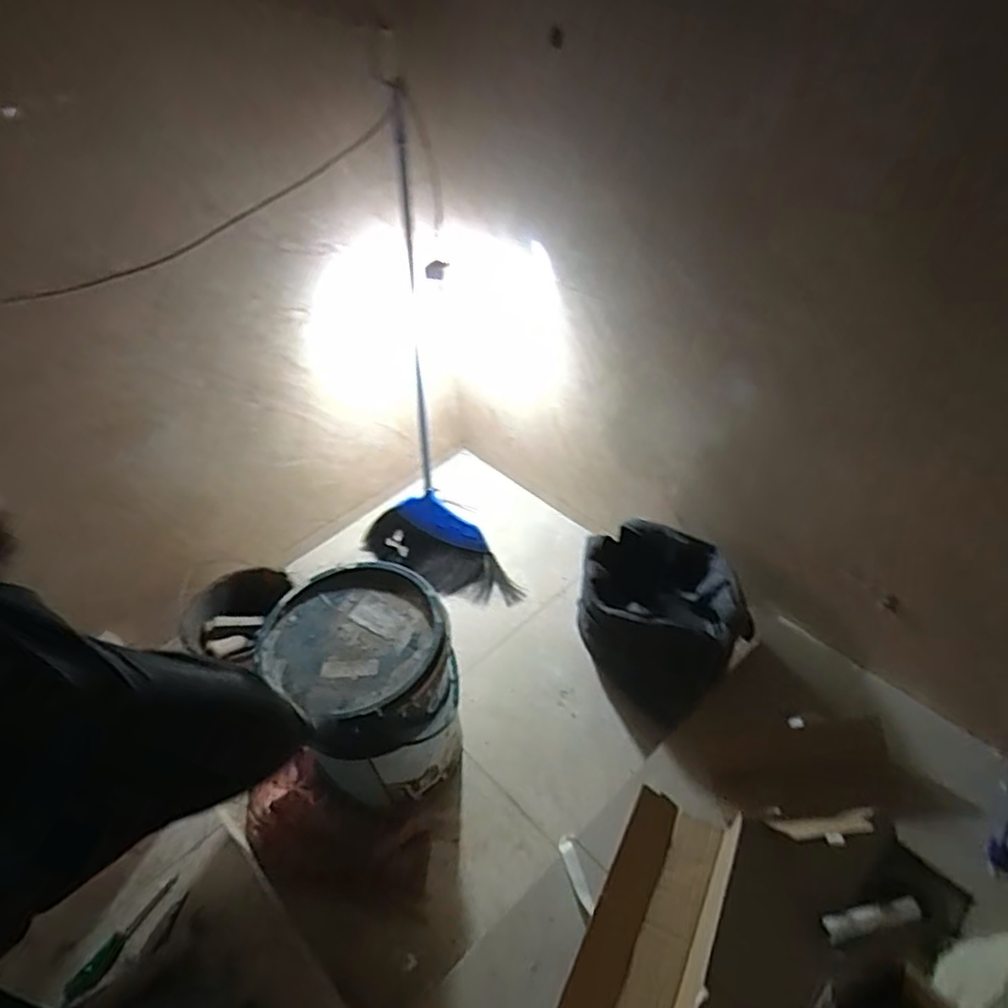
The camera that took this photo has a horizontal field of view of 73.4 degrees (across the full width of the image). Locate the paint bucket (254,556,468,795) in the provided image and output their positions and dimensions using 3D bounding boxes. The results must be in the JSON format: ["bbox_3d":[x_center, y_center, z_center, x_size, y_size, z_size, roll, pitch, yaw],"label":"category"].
[{"bbox_3d":[-0.221,0.317,1.185,0.289,0.329,0.269,28,52,32],"label":"paint bucket"}]

